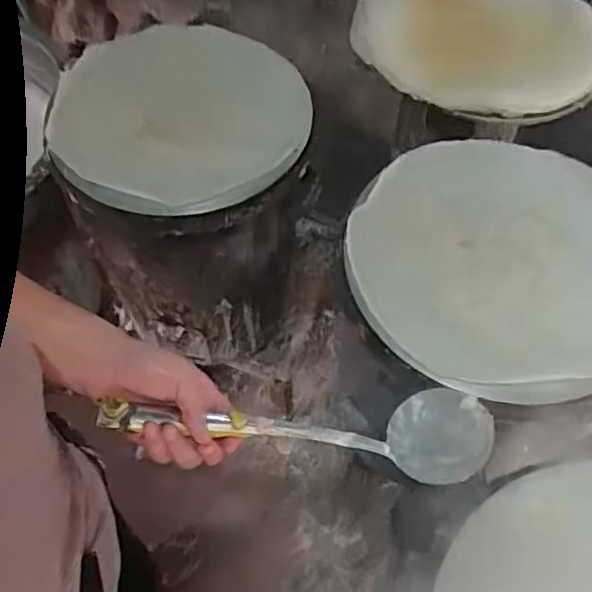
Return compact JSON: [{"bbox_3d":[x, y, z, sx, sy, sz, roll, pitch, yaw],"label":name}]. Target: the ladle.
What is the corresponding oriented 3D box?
[{"bbox_3d":[0.015,0.111,0.536,0.355,0.076,0.085,12,55,-28],"label":"ladle"}]

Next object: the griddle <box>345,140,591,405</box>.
[{"bbox_3d":[0.251,-0.053,0.793,0.353,0.054,0.368,1,60,-1],"label":"griddle"}]

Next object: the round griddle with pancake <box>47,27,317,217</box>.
[{"bbox_3d":[-0.171,-0.274,0.956,0.379,0.055,0.349,1,60,-1],"label":"round griddle with pancake"}]

